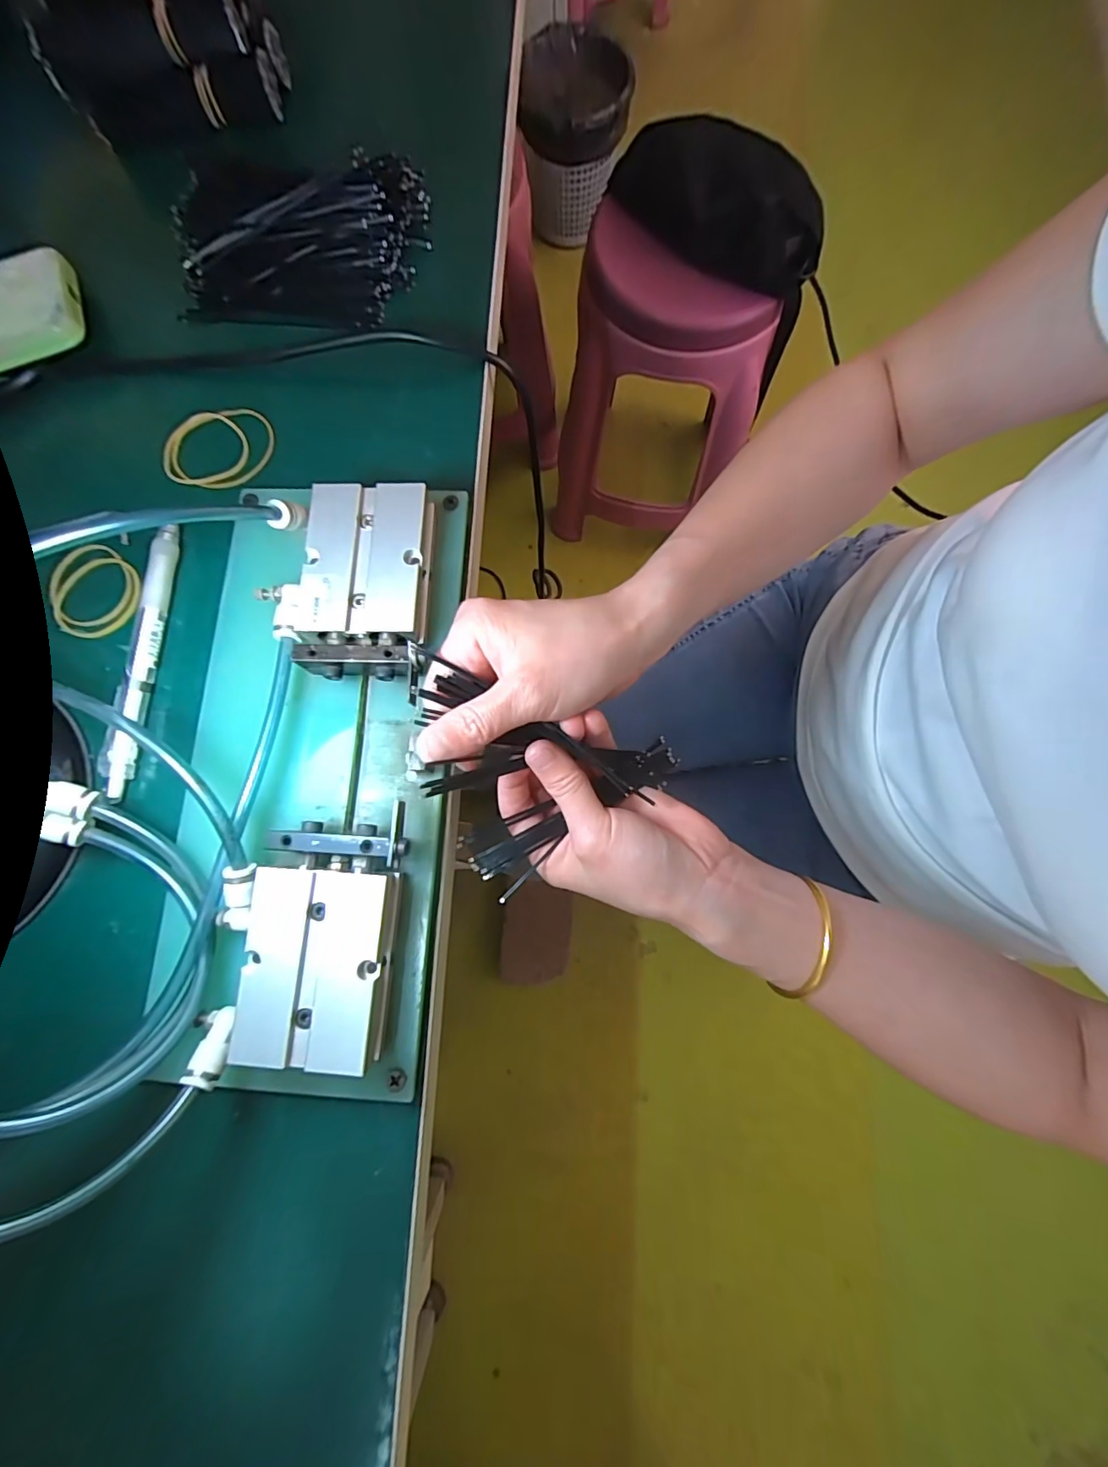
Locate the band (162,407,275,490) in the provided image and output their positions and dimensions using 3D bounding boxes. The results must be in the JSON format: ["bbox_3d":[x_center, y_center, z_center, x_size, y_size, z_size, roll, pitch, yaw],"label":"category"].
[{"bbox_3d":[-0.185,-0.158,0.280,0.060,0.004,0.048,-1,79,1],"label":"band"}]

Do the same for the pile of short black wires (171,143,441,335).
[{"bbox_3d":[-0.146,-0.291,0.295,0.138,0.032,0.099,5,79,2],"label":"pile of short black wires"}]

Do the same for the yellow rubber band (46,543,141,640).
[{"bbox_3d":[-0.242,-0.074,0.265,0.050,0.004,0.047,0,79,1],"label":"yellow rubber band"}]

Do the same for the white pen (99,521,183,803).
[{"bbox_3d":[-0.203,-0.039,0.253,0.011,0.011,0.138,3,79,2],"label":"white pen"}]

